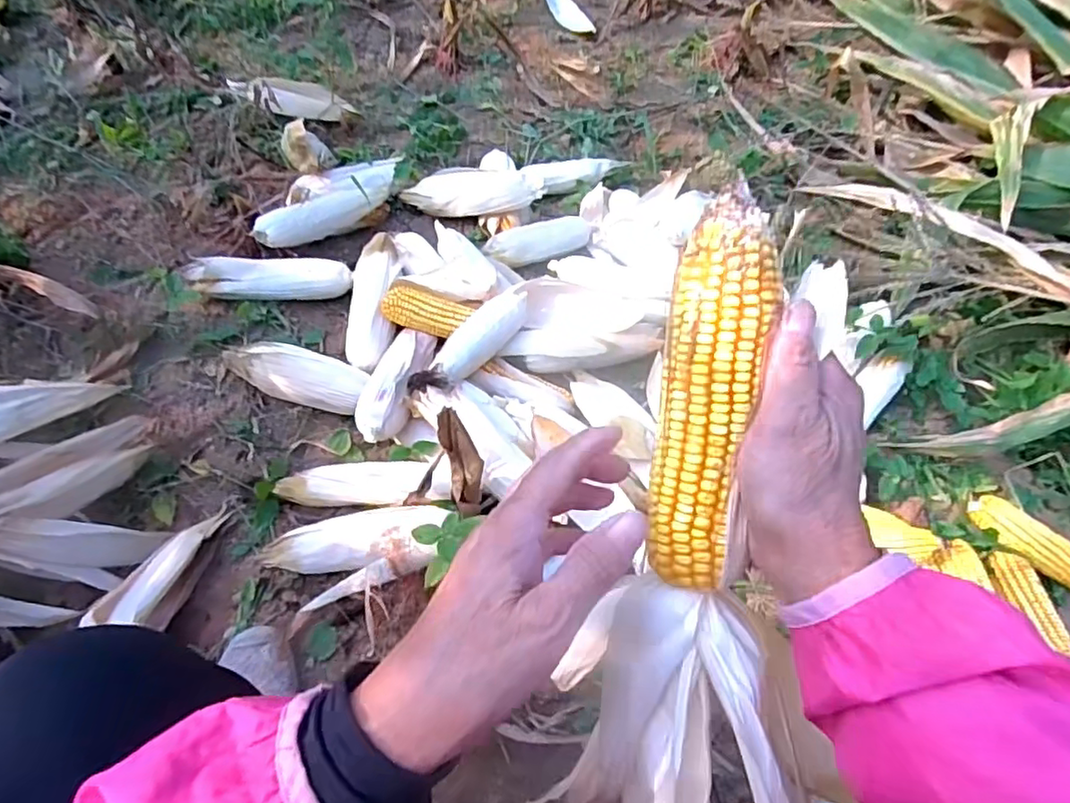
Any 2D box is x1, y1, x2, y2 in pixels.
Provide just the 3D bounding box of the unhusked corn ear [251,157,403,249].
[{"bbox_3d":[-0.316,-0.318,0.968,0.084,0.048,0.276,39,64,15],"label":"unhusked corn ear"}]

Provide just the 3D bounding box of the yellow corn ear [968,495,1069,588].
[{"bbox_3d":[0.608,0.178,0.735,0.057,0.039,0.155,-35,70,-23],"label":"yellow corn ear"}]

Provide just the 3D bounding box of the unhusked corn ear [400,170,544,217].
[{"bbox_3d":[-0.103,-0.345,0.998,0.244,0.047,0.069,4,57,20],"label":"unhusked corn ear"}]

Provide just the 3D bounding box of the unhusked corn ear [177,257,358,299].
[{"bbox_3d":[-0.388,-0.181,0.902,0.224,0.054,0.056,-3,58,-6],"label":"unhusked corn ear"}]

